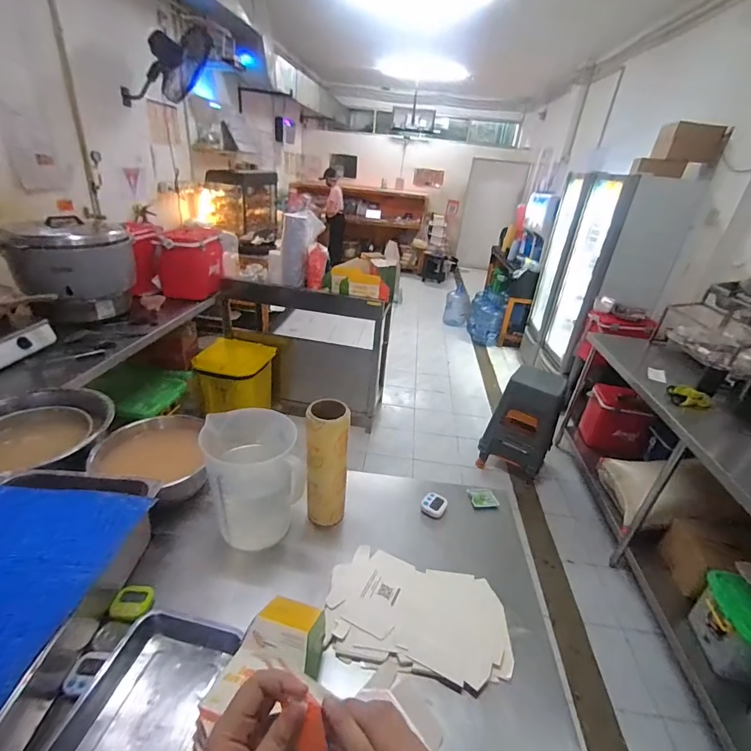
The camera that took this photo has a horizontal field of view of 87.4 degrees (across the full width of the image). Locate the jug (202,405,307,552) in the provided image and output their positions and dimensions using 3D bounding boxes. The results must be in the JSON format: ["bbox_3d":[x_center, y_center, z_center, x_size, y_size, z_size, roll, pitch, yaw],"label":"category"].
[{"bbox_3d":[-0.273,0.231,0.894,0.183,0.264,0.159,-11,33,-27],"label":"jug"}]

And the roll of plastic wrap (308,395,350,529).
[{"bbox_3d":[-0.112,0.207,0.911,0.088,0.298,0.091,-1,29,-12],"label":"roll of plastic wrap"}]

